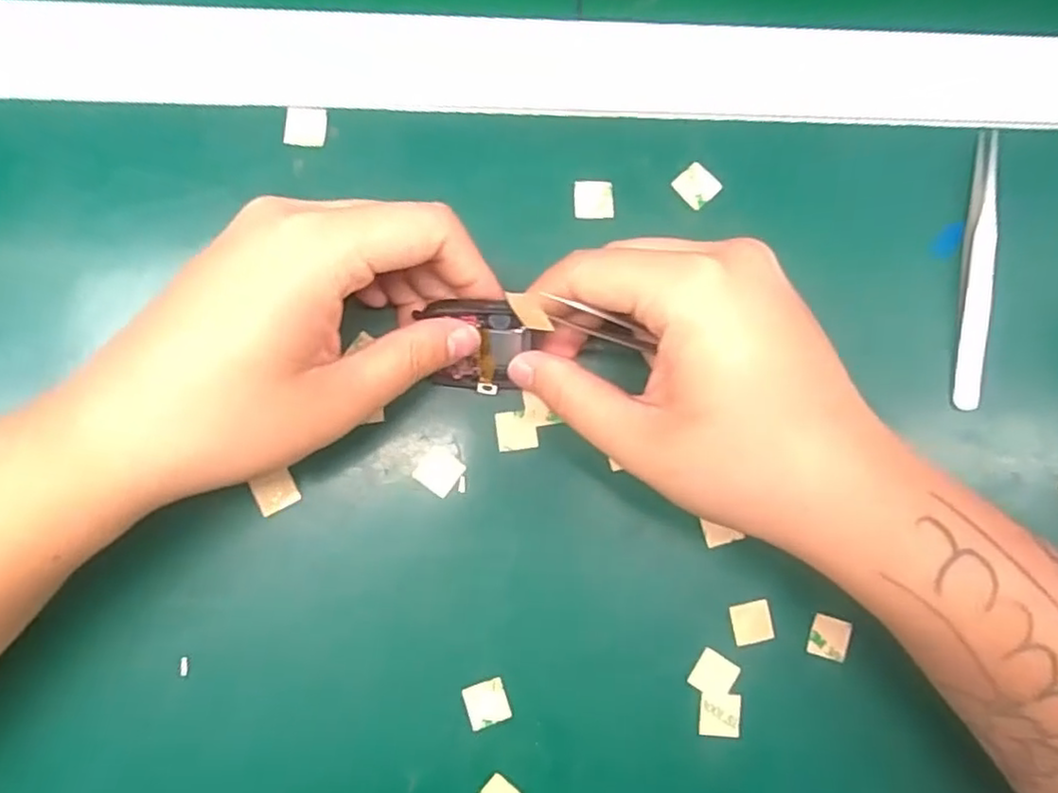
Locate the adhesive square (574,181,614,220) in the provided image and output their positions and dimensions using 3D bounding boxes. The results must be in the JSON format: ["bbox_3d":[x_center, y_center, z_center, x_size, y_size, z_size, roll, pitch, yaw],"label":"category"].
[{"bbox_3d":[0.027,-0.081,0.277,0.016,0.004,0.015,-1,84,-4],"label":"adhesive square"}]

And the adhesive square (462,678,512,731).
[{"bbox_3d":[-0.015,0.116,0.255,0.016,0.004,0.016,-18,85,-6],"label":"adhesive square"}]

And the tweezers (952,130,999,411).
[{"bbox_3d":[0.185,-0.053,0.281,0.010,0.012,0.114,7,83,-4],"label":"tweezers"}]

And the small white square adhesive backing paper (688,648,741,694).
[{"bbox_3d":[0.072,0.108,0.261,0.016,0.004,0.015,33,83,0],"label":"small white square adhesive backing paper"}]

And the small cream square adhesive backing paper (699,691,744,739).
[{"bbox_3d":[0.074,0.123,0.259,0.017,0.004,0.016,5,84,-4],"label":"small cream square adhesive backing paper"}]

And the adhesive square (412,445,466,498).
[{"bbox_3d":[-0.035,0.029,0.262,0.016,0.004,0.016,36,83,0],"label":"adhesive square"}]

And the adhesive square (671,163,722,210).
[{"bbox_3d":[0.070,-0.088,0.280,0.016,0.004,0.016,-44,89,-7],"label":"adhesive square"}]

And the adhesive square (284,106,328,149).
[{"bbox_3d":[-0.090,-0.109,0.273,0.016,0.004,0.017,4,84,-4],"label":"adhesive square"}]

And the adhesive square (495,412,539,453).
[{"bbox_3d":[-0.004,0.013,0.266,0.016,0.004,0.015,-6,84,-5],"label":"adhesive square"}]

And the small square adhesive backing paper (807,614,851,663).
[{"bbox_3d":[0.119,0.095,0.267,0.015,0.004,0.015,17,83,-2],"label":"small square adhesive backing paper"}]

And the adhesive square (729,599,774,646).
[{"bbox_3d":[0.088,0.088,0.264,0.015,0.004,0.015,-10,85,-5],"label":"adhesive square"}]

